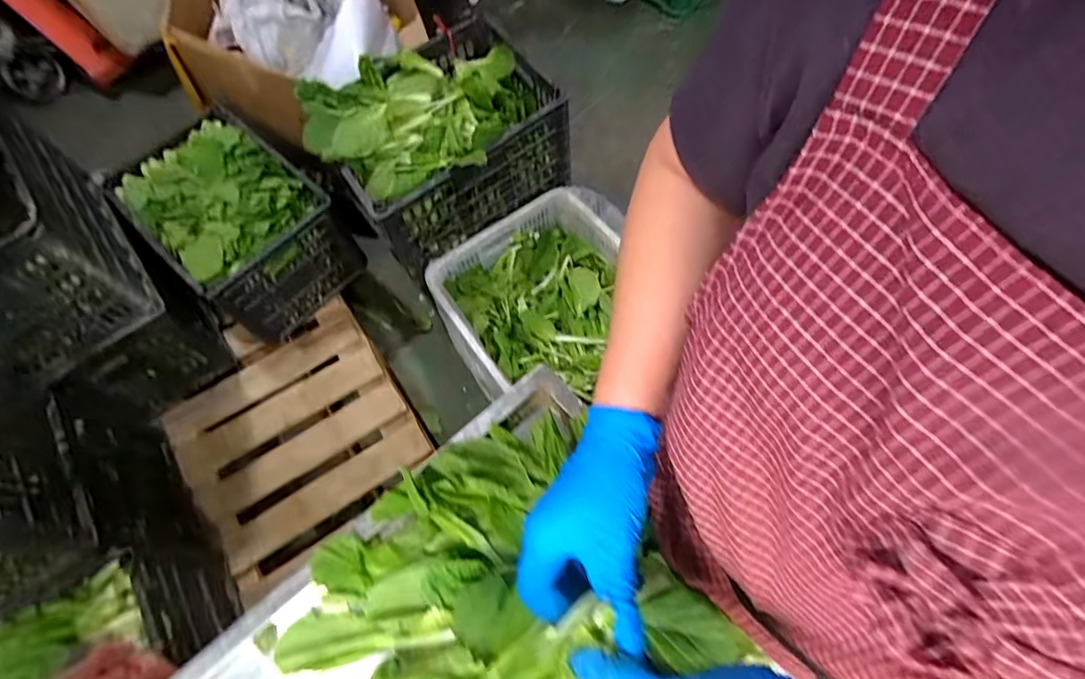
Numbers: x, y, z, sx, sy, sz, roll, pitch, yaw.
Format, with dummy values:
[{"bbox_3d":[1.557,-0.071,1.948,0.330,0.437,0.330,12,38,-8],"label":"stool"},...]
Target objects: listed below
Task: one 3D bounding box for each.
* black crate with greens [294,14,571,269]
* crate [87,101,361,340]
[{"bbox_3d":[-0.224,-0.440,1.188,0.479,0.252,0.351,-37,70,-12],"label":"black crate with greens"},{"bbox_3d":[-0.751,-0.293,1.311,0.453,0.323,0.343,38,74,17],"label":"crate"}]

